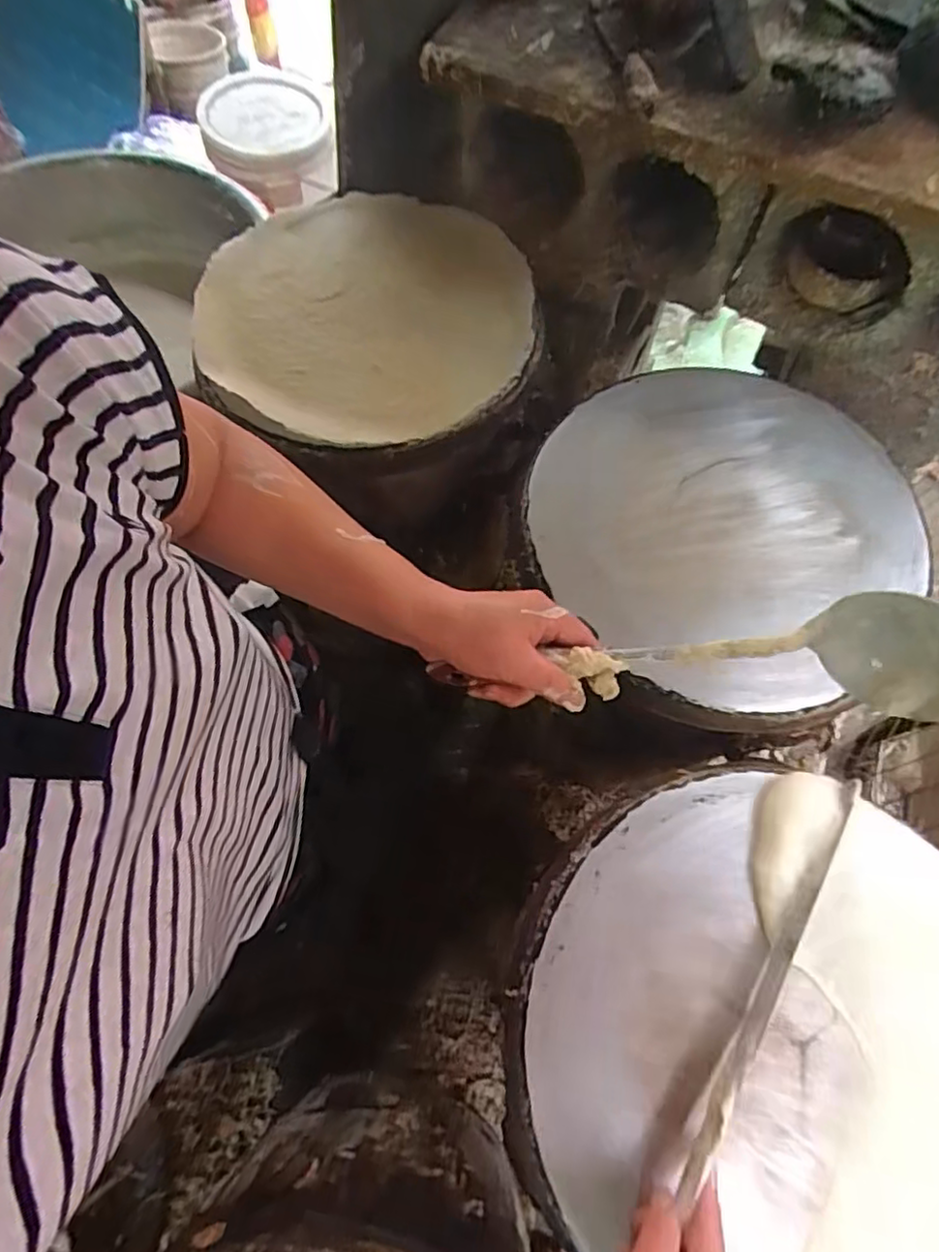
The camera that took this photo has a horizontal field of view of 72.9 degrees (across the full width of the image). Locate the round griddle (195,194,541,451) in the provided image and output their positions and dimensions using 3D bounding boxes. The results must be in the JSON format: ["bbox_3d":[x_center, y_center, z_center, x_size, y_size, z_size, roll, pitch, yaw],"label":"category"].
[{"bbox_3d":[-0.112,-0.354,0.707,0.354,0.030,0.359,0,68,0],"label":"round griddle"}]

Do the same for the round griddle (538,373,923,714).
[{"bbox_3d":[0.236,-0.108,0.610,0.340,0.034,0.361,0,68,0],"label":"round griddle"}]

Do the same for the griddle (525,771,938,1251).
[{"bbox_3d":[0.229,0.291,0.438,0.353,0.037,0.345,0,68,0],"label":"griddle"}]

